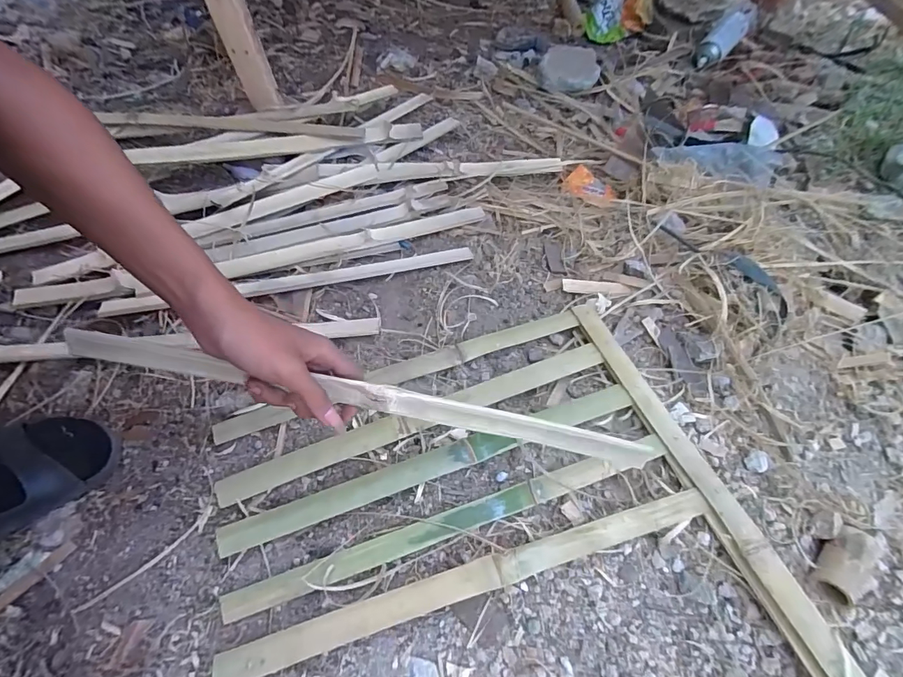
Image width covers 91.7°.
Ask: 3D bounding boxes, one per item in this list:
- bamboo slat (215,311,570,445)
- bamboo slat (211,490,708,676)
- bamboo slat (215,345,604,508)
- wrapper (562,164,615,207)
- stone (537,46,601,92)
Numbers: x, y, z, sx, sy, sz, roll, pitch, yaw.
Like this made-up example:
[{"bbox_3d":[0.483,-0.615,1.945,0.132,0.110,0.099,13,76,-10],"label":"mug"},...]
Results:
[{"bbox_3d":[-0.054,0.039,0.549,0.460,0.016,0.031,-17,58,-13],"label":"bamboo slat"},{"bbox_3d":[0.030,0.221,0.405,0.466,0.008,0.028,-13,66,-11],"label":"bamboo slat"},{"bbox_3d":[-0.029,0.091,0.511,0.460,0.017,0.033,-18,59,-13],"label":"bamboo slat"},{"bbox_3d":[0.242,-0.258,0.752,0.069,0.017,0.095,-39,66,-23],"label":"wrapper"},{"bbox_3d":[0.254,-0.592,0.960,0.131,0.058,0.102,1,58,-1],"label":"stone"}]

